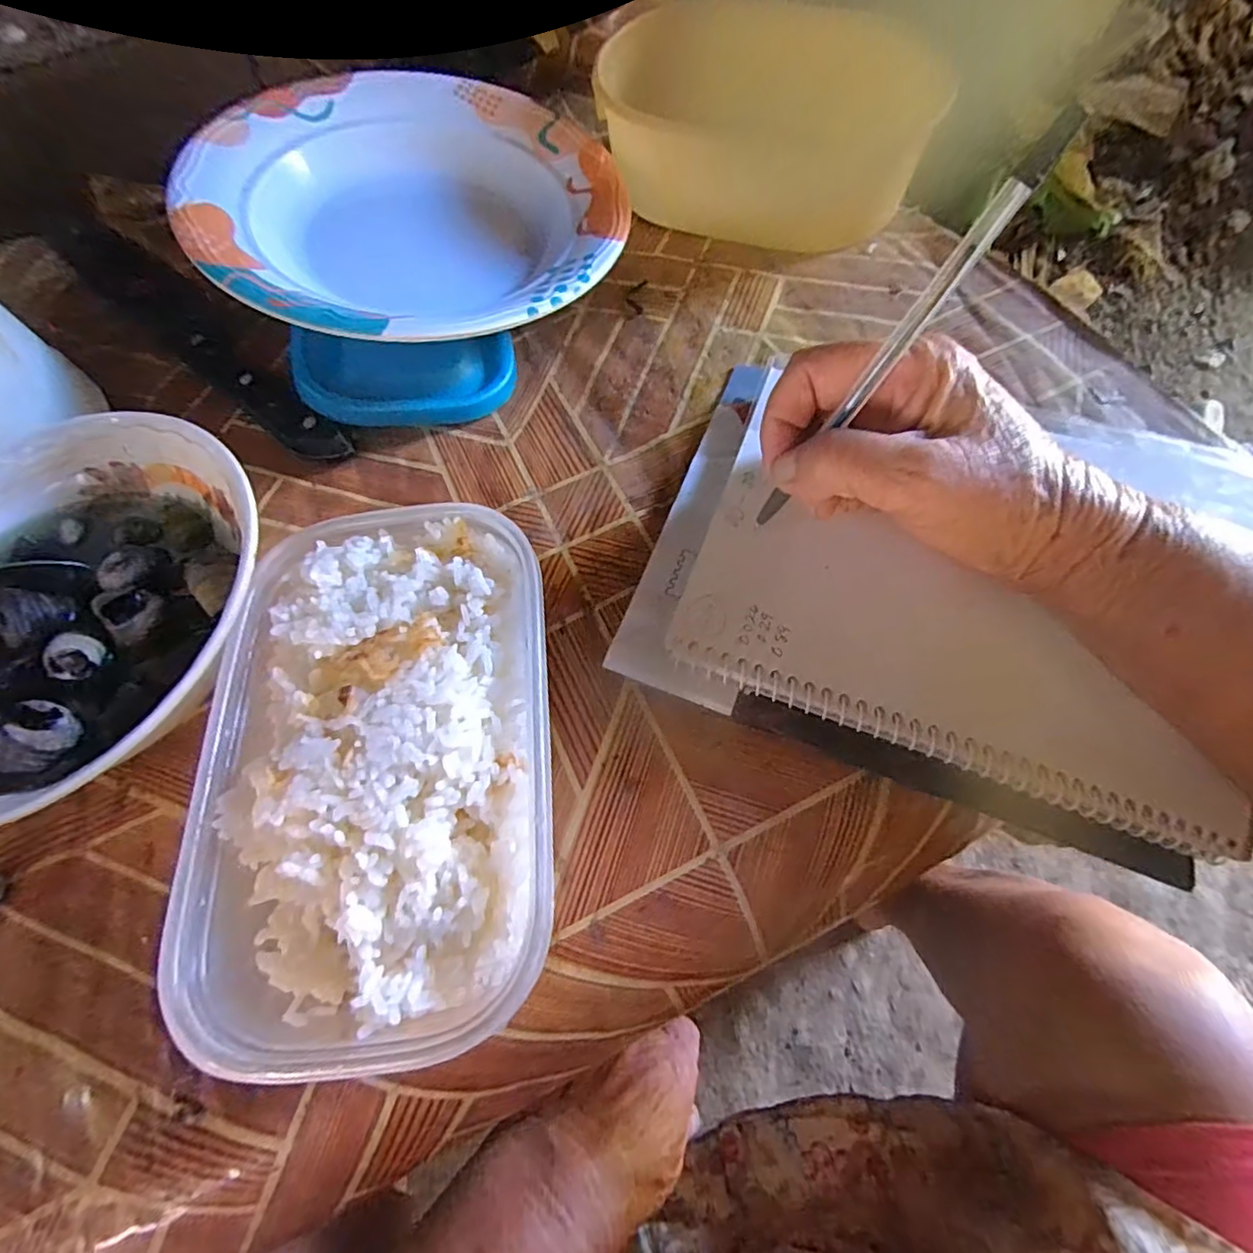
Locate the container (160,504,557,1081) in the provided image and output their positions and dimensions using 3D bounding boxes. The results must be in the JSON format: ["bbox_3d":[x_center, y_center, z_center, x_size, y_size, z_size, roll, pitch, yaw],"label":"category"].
[{"bbox_3d":[-0.079,0.041,0.197,0.104,0.045,0.169,-4,62,-2],"label":"container"}]

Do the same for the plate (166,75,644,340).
[{"bbox_3d":[-0.112,-0.226,0.310,0.207,0.044,0.215,0,62,0],"label":"plate"}]

